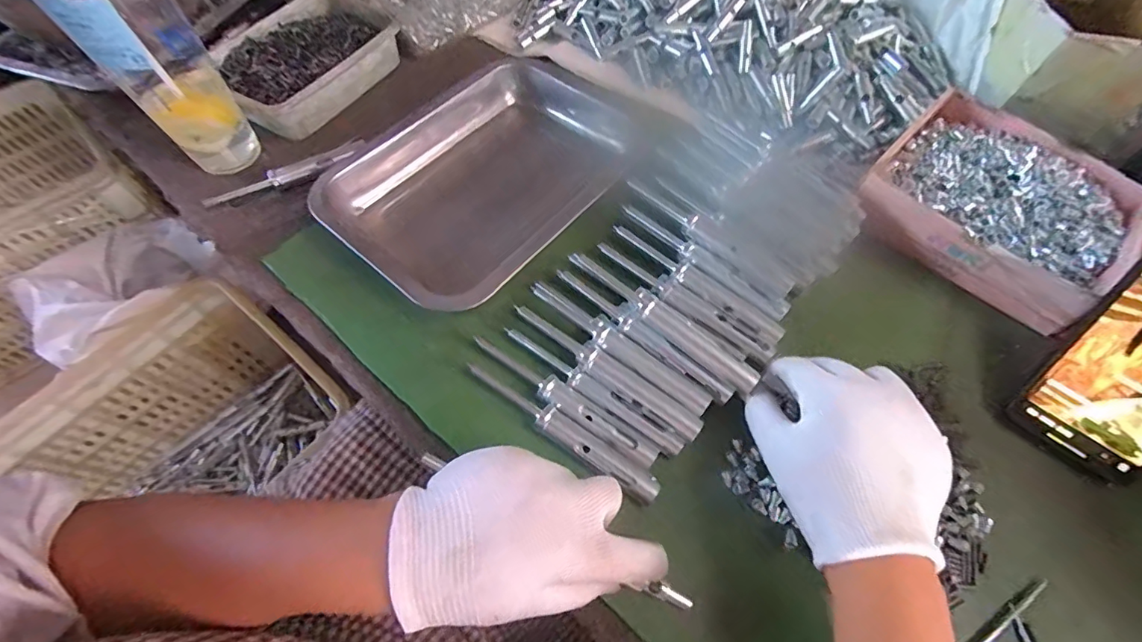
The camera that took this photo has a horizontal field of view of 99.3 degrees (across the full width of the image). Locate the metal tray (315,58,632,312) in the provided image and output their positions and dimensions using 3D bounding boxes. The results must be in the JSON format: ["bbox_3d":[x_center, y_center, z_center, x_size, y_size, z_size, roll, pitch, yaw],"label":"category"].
[{"bbox_3d":[-0.065,-0.130,0.422,0.189,0.047,0.270,36,68,17],"label":"metal tray"}]

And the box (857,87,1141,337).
[{"bbox_3d":[0.336,-0.091,0.383,0.156,0.038,0.173,-41,70,-19],"label":"box"}]

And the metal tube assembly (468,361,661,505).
[{"bbox_3d":[-0.004,0.052,0.327,0.140,0.012,0.017,32,67,15],"label":"metal tube assembly"}]

